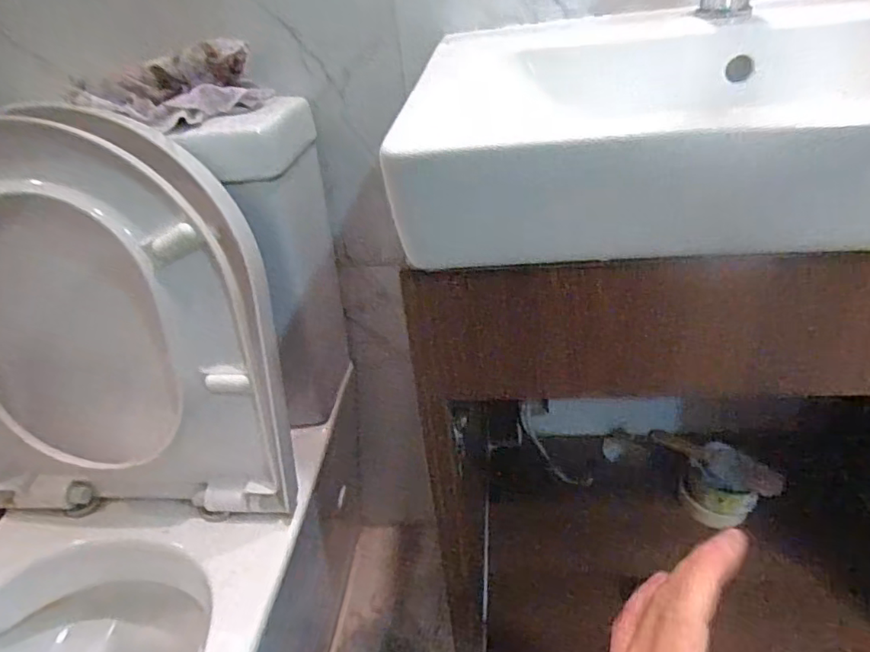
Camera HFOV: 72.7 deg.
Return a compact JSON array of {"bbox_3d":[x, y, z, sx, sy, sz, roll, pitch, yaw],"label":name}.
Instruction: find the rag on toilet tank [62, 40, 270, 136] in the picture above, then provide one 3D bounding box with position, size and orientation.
[{"bbox_3d":[-0.265,-0.245,0.604,0.179,0.058,0.102,-22,36,-23],"label":"rag on toilet tank"}]

